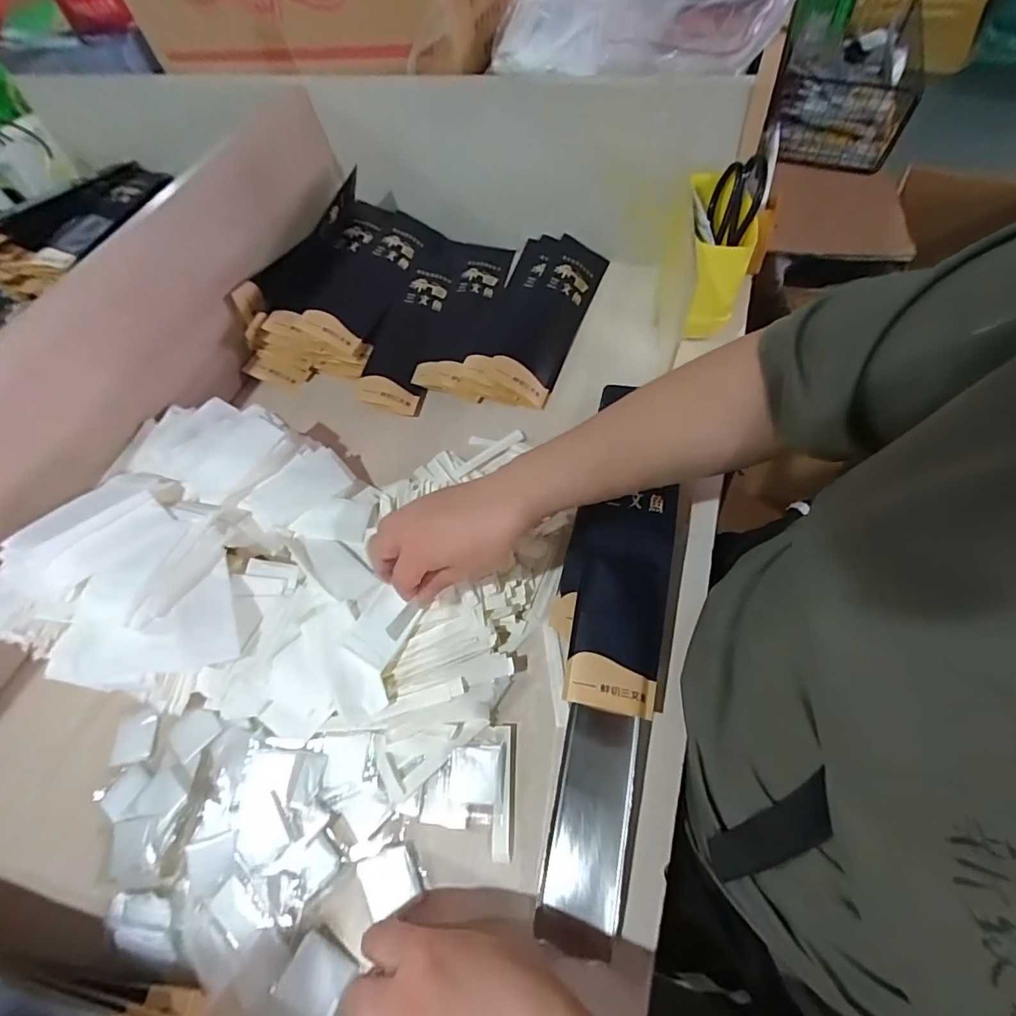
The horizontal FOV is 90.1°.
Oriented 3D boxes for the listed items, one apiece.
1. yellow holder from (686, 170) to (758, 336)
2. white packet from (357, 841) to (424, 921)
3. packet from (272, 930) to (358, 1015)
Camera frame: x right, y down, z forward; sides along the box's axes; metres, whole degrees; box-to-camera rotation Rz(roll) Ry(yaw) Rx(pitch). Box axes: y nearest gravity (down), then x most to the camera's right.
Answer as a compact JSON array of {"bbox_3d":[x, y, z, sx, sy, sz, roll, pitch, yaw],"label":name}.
[{"bbox_3d":[0.237,-0.293,0.575,0.057,0.108,0.162,6,61,12],"label":"yellow holder"},{"bbox_3d":[-0.086,0.271,0.370,0.042,0.004,0.037,-20,59,-8],"label":"white packet"},{"bbox_3d":[-0.131,0.321,0.345,0.045,0.005,0.038,24,66,20],"label":"packet"}]

